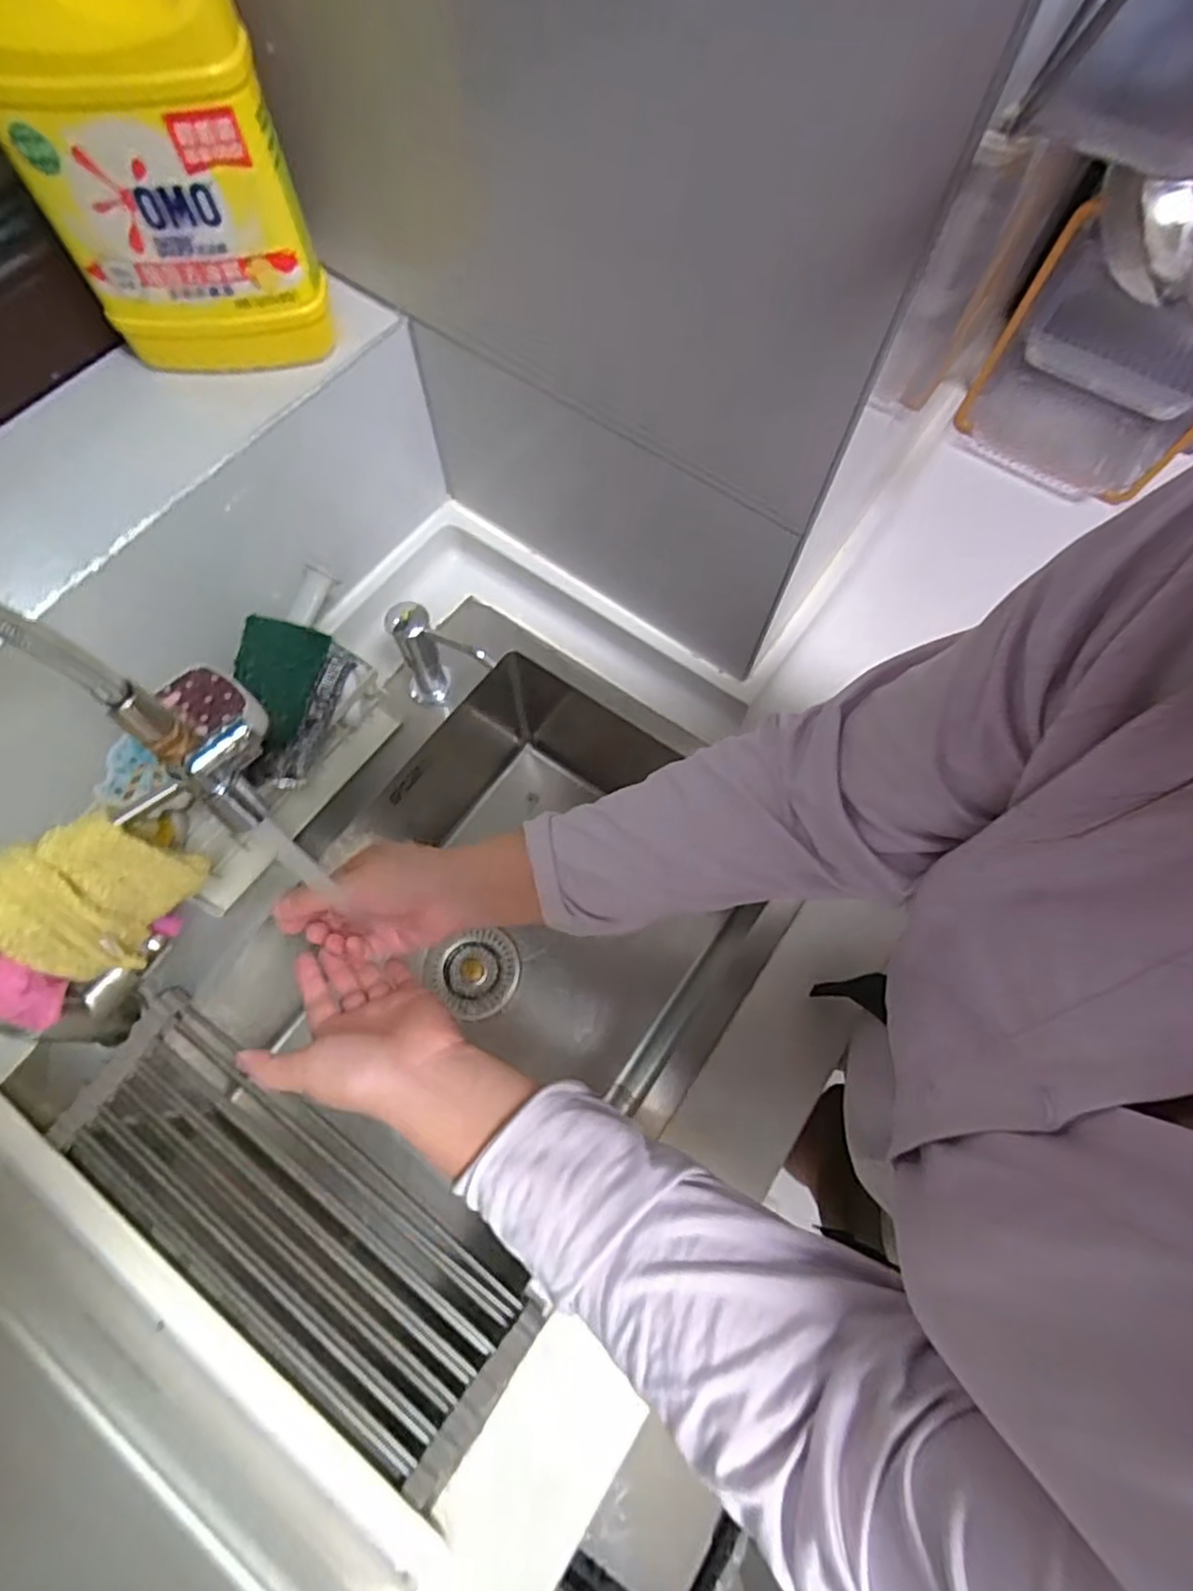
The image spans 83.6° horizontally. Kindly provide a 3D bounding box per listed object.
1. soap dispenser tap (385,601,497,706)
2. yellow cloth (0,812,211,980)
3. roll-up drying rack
[{"bbox_3d":[-0.146,-0.132,0.623,0.082,0.115,0.036,-2,67,0],"label":"soap dispenser tap"},{"bbox_3d":[-0.297,0.061,0.392,0.057,0.098,0.090,19,68,8],"label":"yellow cloth"},{"bbox_3d":[-0.228,0.311,0.494,0.378,0.015,0.130,33,70,11],"label":"roll-up drying rack"}]

